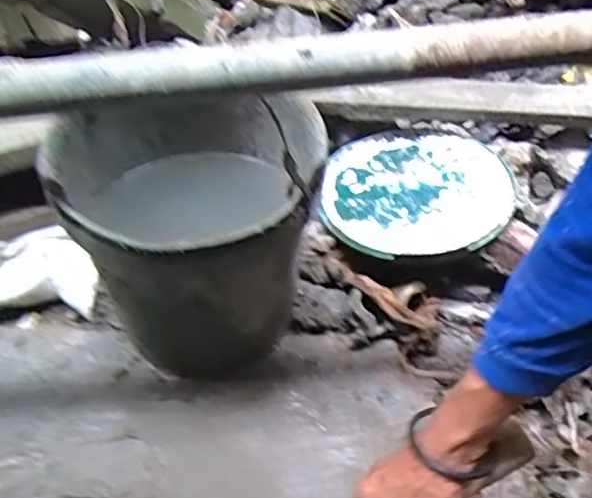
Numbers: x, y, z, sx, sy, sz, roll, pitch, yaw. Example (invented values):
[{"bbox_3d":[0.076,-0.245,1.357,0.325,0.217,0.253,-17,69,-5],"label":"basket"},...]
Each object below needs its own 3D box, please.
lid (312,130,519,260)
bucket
[{"bbox_3d":[0.189,-0.097,1.007,0.292,0.046,0.283,-2,41,2],"label":"lid"},{"bbox_3d":[-0.125,0.000,0.829,0.309,0.333,0.334,-2,41,2],"label":"bucket"}]

